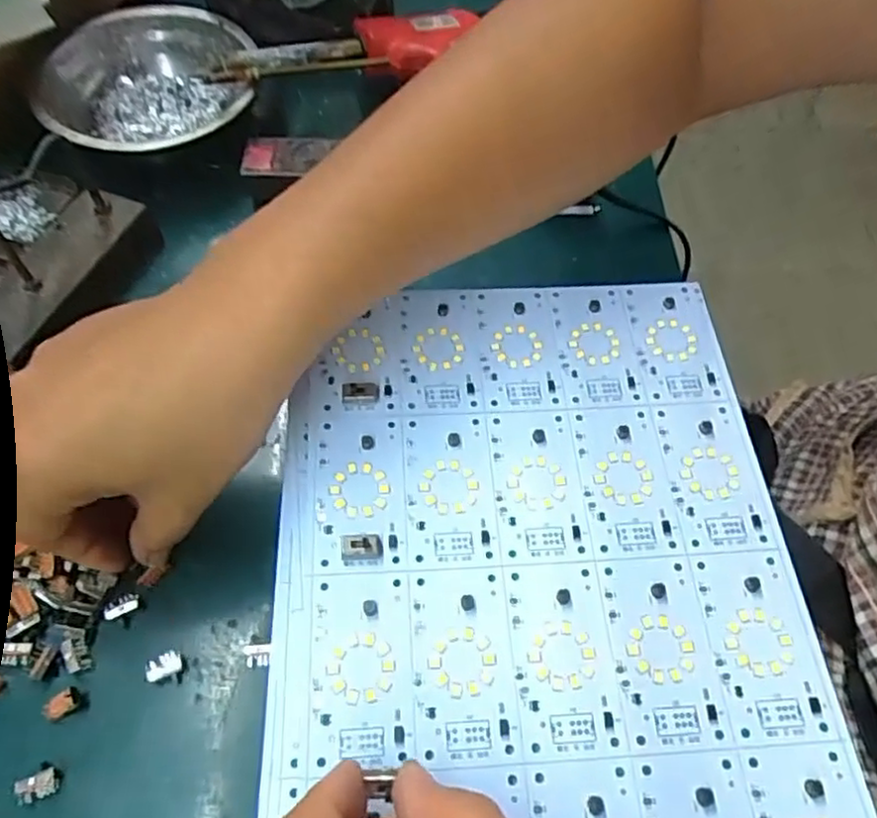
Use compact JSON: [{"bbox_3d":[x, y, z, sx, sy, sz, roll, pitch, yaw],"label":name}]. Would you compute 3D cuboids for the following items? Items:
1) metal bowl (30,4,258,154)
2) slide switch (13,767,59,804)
[{"bbox_3d":[-0.170,-0.186,0.407,0.120,0.037,0.123,-5,60,-5],"label":"metal bowl"},{"bbox_3d":[-0.144,0.135,0.247,0.014,0.006,0.009,-21,63,-14],"label":"slide switch"}]

